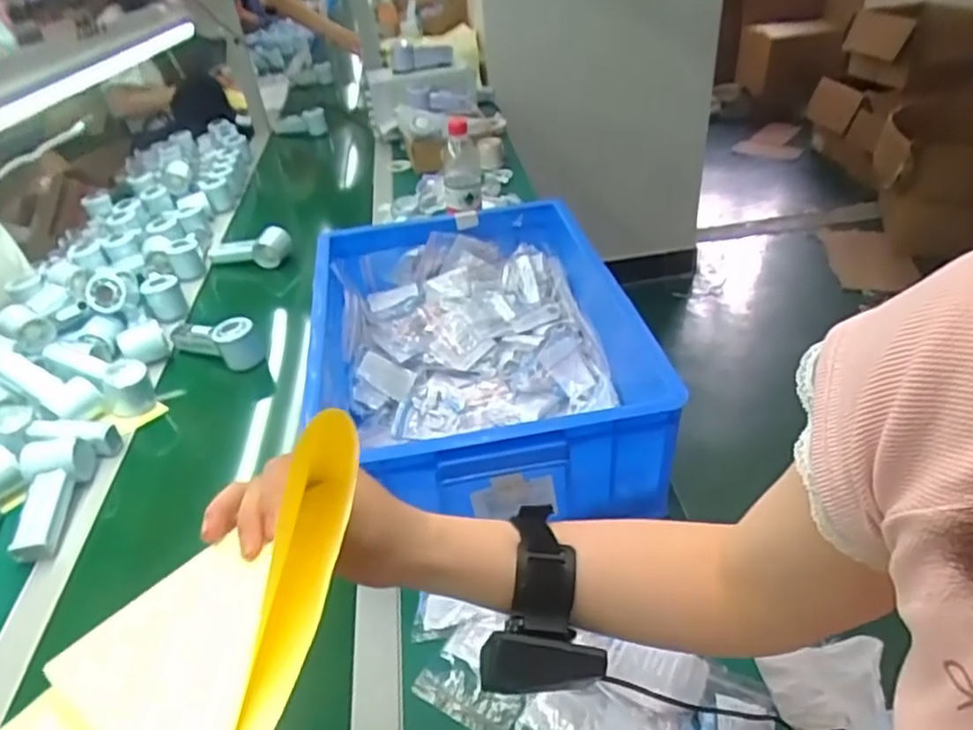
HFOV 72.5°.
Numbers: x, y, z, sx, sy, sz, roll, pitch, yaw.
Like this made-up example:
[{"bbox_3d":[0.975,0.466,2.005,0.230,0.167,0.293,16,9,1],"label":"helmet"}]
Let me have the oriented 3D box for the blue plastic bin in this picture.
[{"bbox_3d":[-0.013,-0.017,0.787,0.349,0.136,0.457,-10,37,-6],"label":"blue plastic bin"}]

